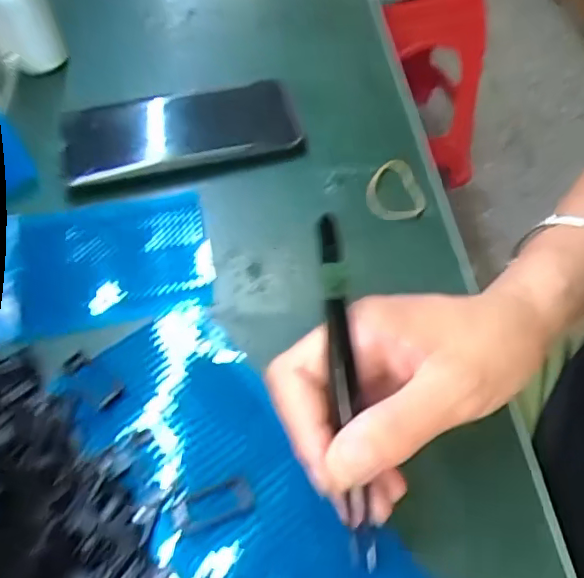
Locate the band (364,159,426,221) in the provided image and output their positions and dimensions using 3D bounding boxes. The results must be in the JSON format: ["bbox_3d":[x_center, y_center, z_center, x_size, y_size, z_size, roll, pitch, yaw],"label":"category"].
[{"bbox_3d":[0.066,-0.064,0.370,0.036,0.007,0.047,-2,55,1],"label":"band"}]

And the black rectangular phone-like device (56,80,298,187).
[{"bbox_3d":[-0.072,-0.108,0.382,0.152,0.020,0.060,-16,58,-11],"label":"black rectangular phone-like device"}]

